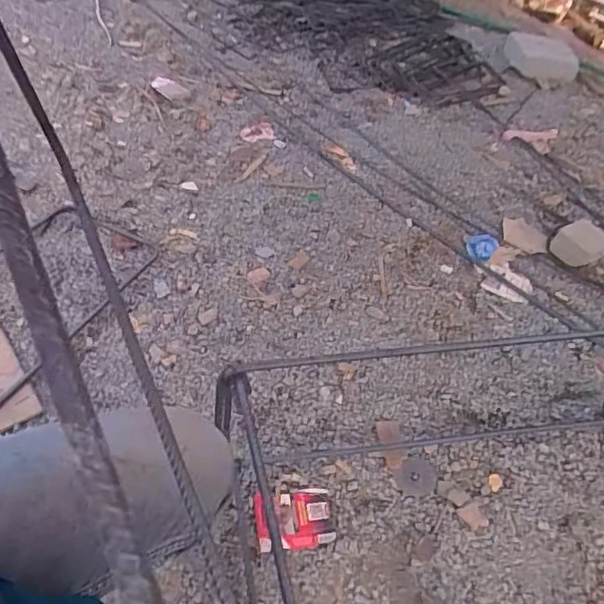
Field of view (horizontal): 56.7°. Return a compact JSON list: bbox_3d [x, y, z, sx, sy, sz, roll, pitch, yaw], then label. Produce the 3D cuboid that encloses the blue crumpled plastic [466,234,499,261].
[{"bbox_3d":[0.408,-0.127,1.279,0.064,0.011,0.097,31,51,22],"label":"blue crumpled plastic"}]

